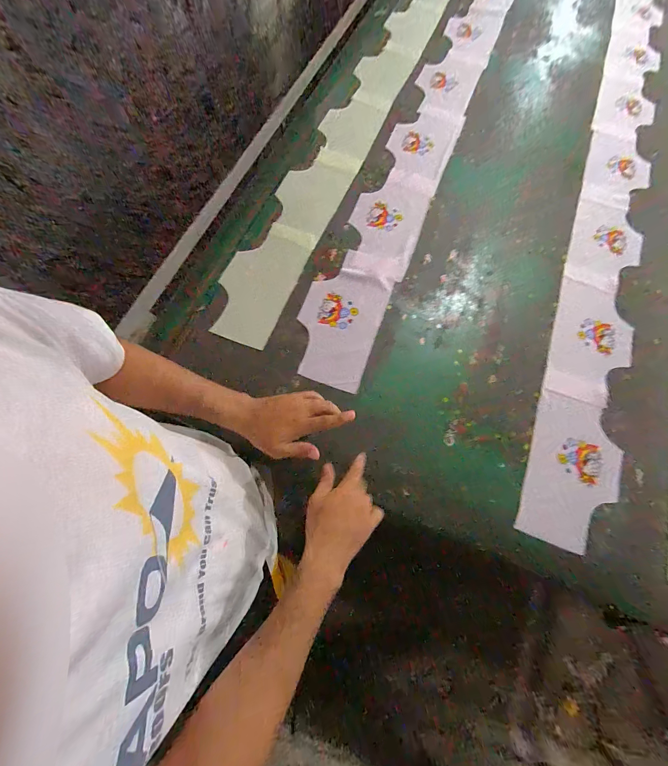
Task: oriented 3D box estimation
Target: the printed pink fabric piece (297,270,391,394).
[{"bbox_3d":[0.010,-0.124,0.658,0.163,0.007,0.262,20,75,0],"label":"printed pink fabric piece"}]

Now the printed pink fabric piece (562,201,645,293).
[{"bbox_3d":[0.659,-0.332,0.755,0.166,0.008,0.259,22,73,5],"label":"printed pink fabric piece"}]

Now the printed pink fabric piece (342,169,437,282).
[{"bbox_3d":[0.128,-0.390,0.749,0.163,0.010,0.338,20,73,5],"label":"printed pink fabric piece"}]

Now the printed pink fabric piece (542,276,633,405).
[{"bbox_3d":[0.554,-0.090,0.668,0.162,0.004,0.288,20,73,5],"label":"printed pink fabric piece"}]

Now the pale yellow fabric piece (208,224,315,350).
[{"bbox_3d":[-0.160,-0.225,0.673,0.153,0.011,0.296,21,73,5],"label":"pale yellow fabric piece"}]

